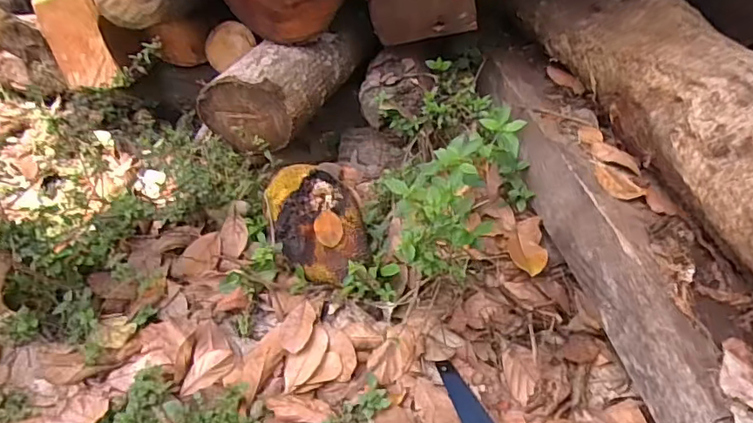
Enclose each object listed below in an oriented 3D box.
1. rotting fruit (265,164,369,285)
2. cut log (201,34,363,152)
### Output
[{"bbox_3d":[-0.120,0.031,1.097,0.182,0.136,0.300,-5,34,-5],"label":"rotting fruit"},{"bbox_3d":[-0.208,-0.289,1.264,0.204,0.173,0.336,15,37,24],"label":"cut log"}]

